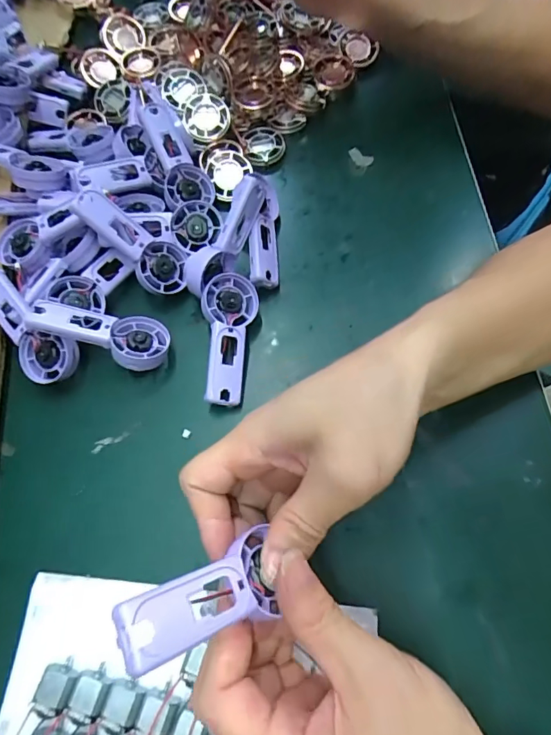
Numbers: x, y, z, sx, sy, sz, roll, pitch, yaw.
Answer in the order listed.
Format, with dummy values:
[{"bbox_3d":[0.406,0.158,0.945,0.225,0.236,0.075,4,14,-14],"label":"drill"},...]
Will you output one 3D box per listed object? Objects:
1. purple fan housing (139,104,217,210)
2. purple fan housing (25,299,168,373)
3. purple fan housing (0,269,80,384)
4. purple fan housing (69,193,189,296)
[{"bbox_3d":[-0.082,-0.171,0.382,0.040,0.023,0.082,-25,94,-11],"label":"purple fan housing"},{"bbox_3d":[-0.122,-0.025,0.326,0.094,0.012,0.041,16,66,-13],"label":"purple fan housing"},{"bbox_3d":[-0.178,-0.030,0.334,0.037,0.017,0.092,-39,88,-15],"label":"purple fan housing"},{"bbox_3d":[-0.102,-0.092,0.341,0.090,0.020,0.038,41,66,-30],"label":"purple fan housing"}]

